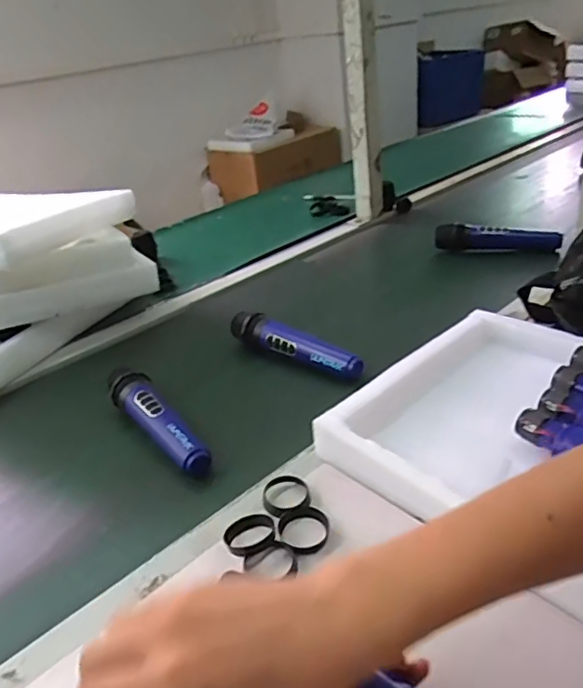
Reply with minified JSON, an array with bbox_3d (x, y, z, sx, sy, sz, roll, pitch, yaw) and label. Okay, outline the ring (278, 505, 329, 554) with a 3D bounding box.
[{"bbox_3d":[0.010,0.155,0.472,0.042,0.012,0.047,-8,30,0],"label":"ring"}]

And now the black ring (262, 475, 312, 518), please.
[{"bbox_3d":[-0.005,0.136,0.508,0.045,0.008,0.044,-6,30,3],"label":"black ring"}]

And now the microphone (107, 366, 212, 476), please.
[{"bbox_3d":[-0.149,0.079,0.609,0.040,0.036,0.187,-25,35,-28],"label":"microphone"}]

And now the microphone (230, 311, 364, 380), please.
[{"bbox_3d":[0.001,-0.001,0.716,0.194,0.037,0.036,18,39,37],"label":"microphone"}]

